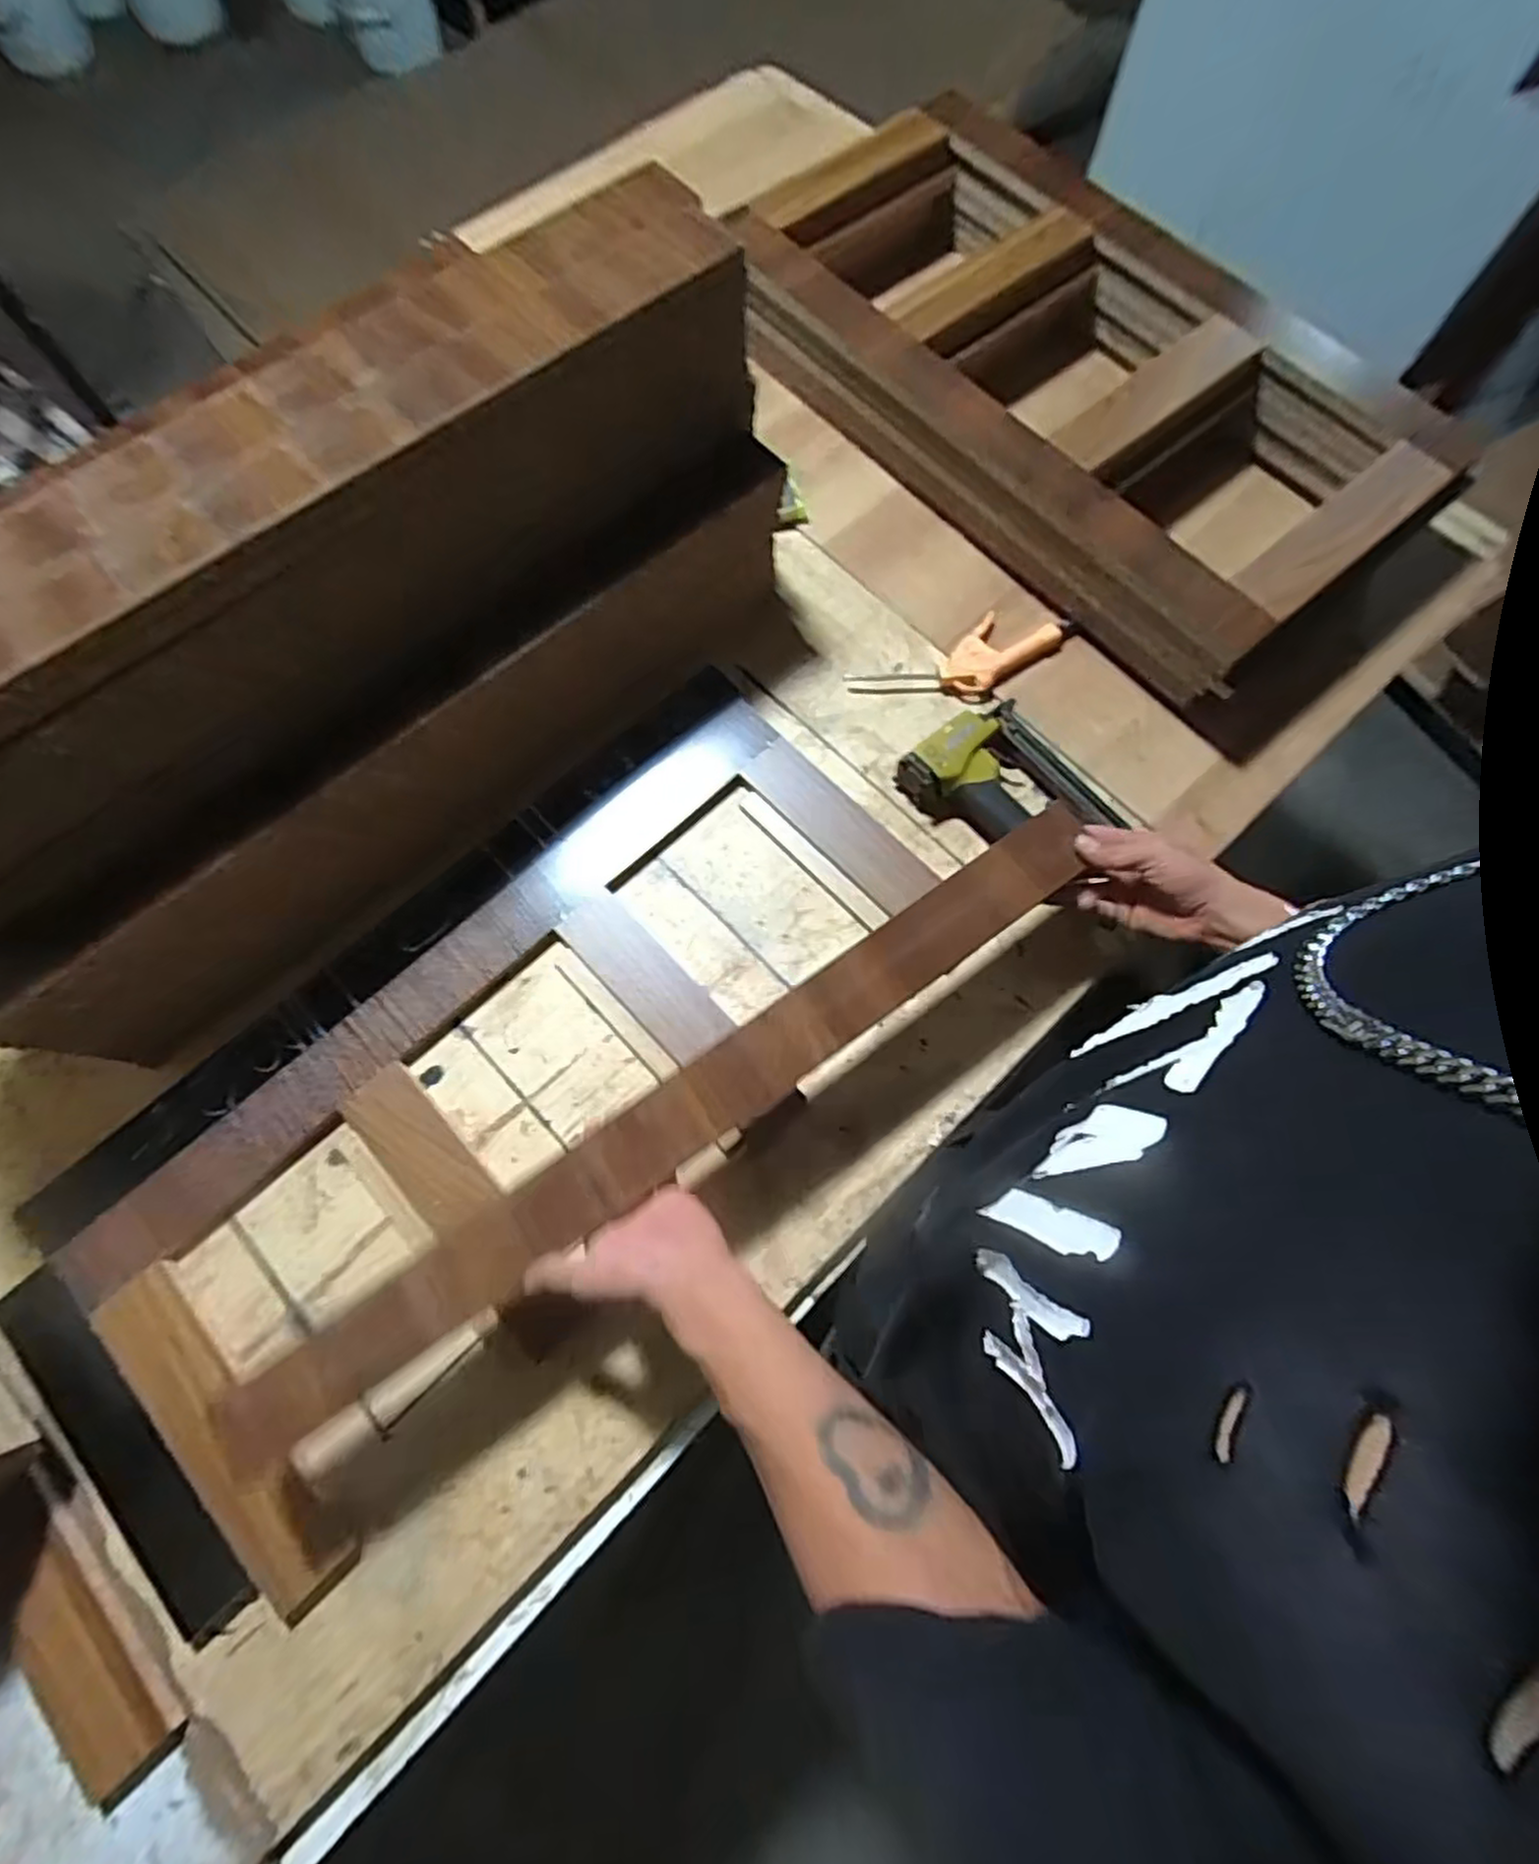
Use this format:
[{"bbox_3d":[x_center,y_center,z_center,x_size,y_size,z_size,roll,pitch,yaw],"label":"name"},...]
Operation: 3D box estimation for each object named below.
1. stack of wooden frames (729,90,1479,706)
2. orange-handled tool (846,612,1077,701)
[{"bbox_3d":[0.360,-0.637,0.854,0.504,0.107,0.754,-36,76,-11],"label":"stack of wooden frames"},{"bbox_3d":[0.209,-0.283,0.798,0.238,0.024,0.084,-26,74,-9],"label":"orange-handled tool"}]

